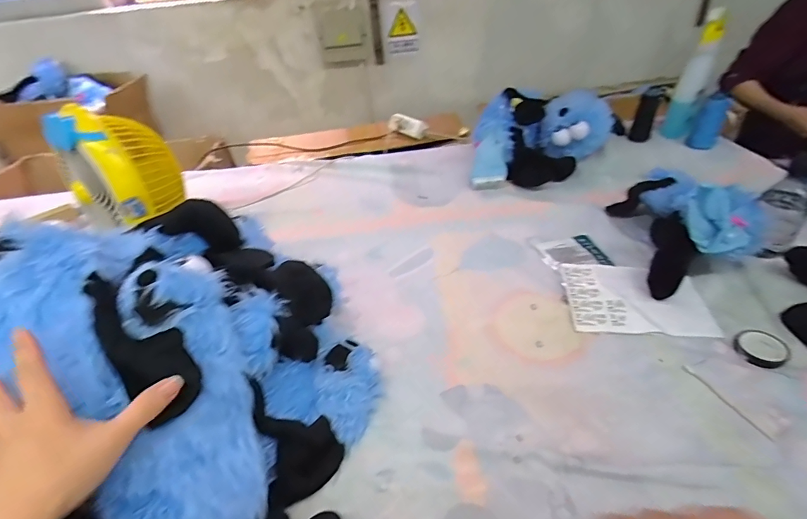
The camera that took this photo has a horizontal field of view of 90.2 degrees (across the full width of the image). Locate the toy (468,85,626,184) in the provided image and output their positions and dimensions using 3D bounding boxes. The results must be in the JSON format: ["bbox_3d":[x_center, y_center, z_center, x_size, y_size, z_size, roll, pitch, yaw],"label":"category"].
[{"bbox_3d":[0.291,-0.248,0.824,0.287,0.141,0.225,8,41,18],"label":"toy"}]

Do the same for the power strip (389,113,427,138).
[{"bbox_3d":[0.013,-0.420,1.268,0.125,0.050,0.042,21,45,12],"label":"power strip"}]

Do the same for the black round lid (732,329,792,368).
[{"bbox_3d":[0.413,0.102,0.464,0.054,0.008,0.047,-8,39,-1],"label":"black round lid"}]

